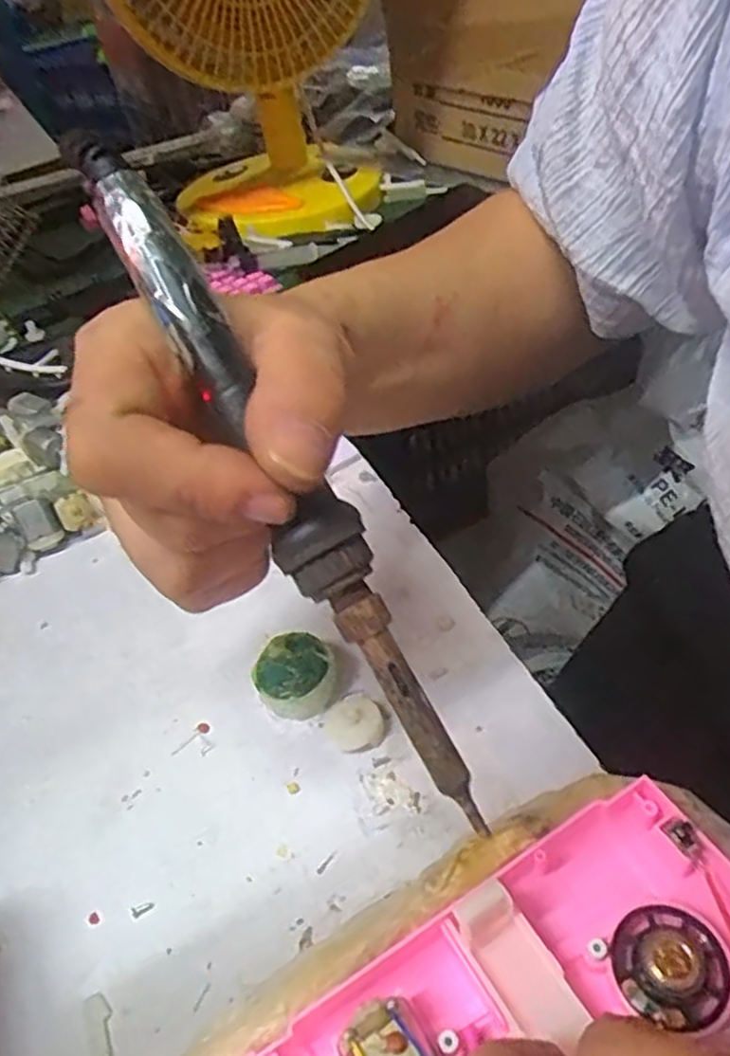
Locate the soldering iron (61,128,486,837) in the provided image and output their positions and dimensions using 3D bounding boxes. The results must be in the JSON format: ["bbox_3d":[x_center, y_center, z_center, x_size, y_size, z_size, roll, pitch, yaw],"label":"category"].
[{"bbox_3d":[-0.021,-0.014,0.173,0.017,0.016,0.179,-29,86,-28],"label":"soldering iron"}]

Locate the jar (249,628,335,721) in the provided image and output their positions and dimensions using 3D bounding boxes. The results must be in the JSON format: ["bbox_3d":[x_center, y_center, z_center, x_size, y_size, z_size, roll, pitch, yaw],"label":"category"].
[{"bbox_3d":[-0.029,0.063,0.302,0.033,0.022,0.032,-6,44,6],"label":"jar"}]

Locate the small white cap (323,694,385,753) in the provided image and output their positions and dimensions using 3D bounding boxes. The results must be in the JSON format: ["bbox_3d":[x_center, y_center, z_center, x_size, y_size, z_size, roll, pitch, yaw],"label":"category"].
[{"bbox_3d":[-0.004,0.078,0.289,0.021,0.009,0.023,-6,44,6],"label":"small white cap"}]

